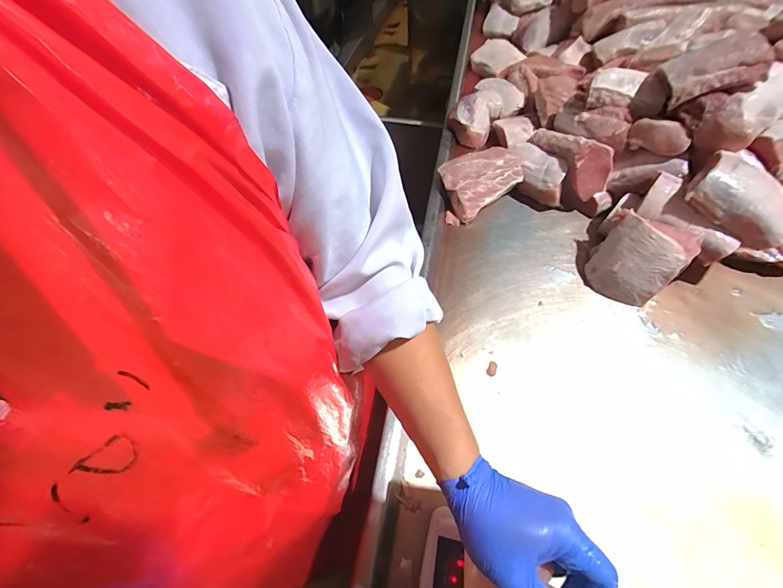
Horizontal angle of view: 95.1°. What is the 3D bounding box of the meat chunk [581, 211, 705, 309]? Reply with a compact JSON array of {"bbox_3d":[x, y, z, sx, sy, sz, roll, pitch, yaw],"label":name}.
[{"bbox_3d":[0.456,-0.068,0.662,0.134,0.122,0.129,1,58,-1],"label":"meat chunk"}]

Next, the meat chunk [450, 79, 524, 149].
[{"bbox_3d":[0.256,-0.482,0.940,0.141,0.068,0.245,29,61,16],"label":"meat chunk"}]

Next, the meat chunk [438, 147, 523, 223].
[{"bbox_3d":[0.191,-0.257,0.807,0.176,0.074,0.130,-31,63,-19],"label":"meat chunk"}]

